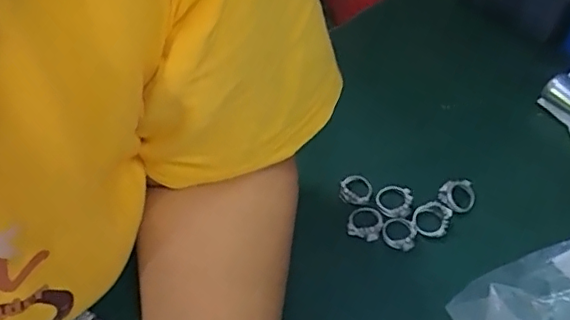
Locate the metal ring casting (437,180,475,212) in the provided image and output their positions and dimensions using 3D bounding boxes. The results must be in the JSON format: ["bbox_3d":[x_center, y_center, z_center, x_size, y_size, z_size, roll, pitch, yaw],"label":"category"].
[{"bbox_3d":[0.114,0.022,0.371,0.023,0.011,0.020,23,60,17],"label":"metal ring casting"}]

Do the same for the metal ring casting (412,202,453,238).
[{"bbox_3d":[0.095,0.038,0.366,0.022,0.008,0.023,-1,56,2],"label":"metal ring casting"}]

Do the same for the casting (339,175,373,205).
[{"bbox_3d":[0.048,0.019,0.380,0.021,0.006,0.020,10,57,9],"label":"casting"}]

